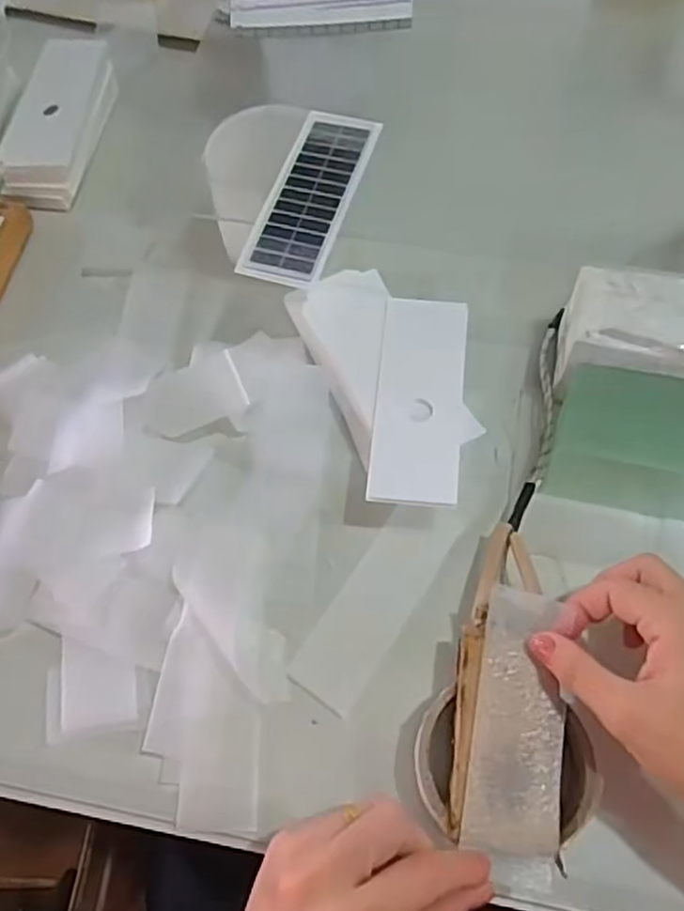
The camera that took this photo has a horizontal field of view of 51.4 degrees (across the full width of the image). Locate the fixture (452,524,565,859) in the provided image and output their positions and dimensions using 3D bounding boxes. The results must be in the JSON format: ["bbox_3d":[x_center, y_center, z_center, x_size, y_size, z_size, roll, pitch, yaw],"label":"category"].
[{"bbox_3d":[0.087,0.114,0.373,0.052,0.012,0.164,5,59,6],"label":"fixture"}]

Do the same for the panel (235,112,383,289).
[{"bbox_3d":[-0.019,-0.168,0.455,0.051,0.006,0.139,15,66,10],"label":"panel"}]

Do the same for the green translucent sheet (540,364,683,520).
[{"bbox_3d":[0.200,-0.003,0.426,0.138,0.013,0.082,12,101,15],"label":"green translucent sheet"}]

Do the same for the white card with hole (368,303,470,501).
[{"bbox_3d":[0.048,-0.037,0.434,0.051,0.006,0.140,5,66,6],"label":"white card with hole"}]

